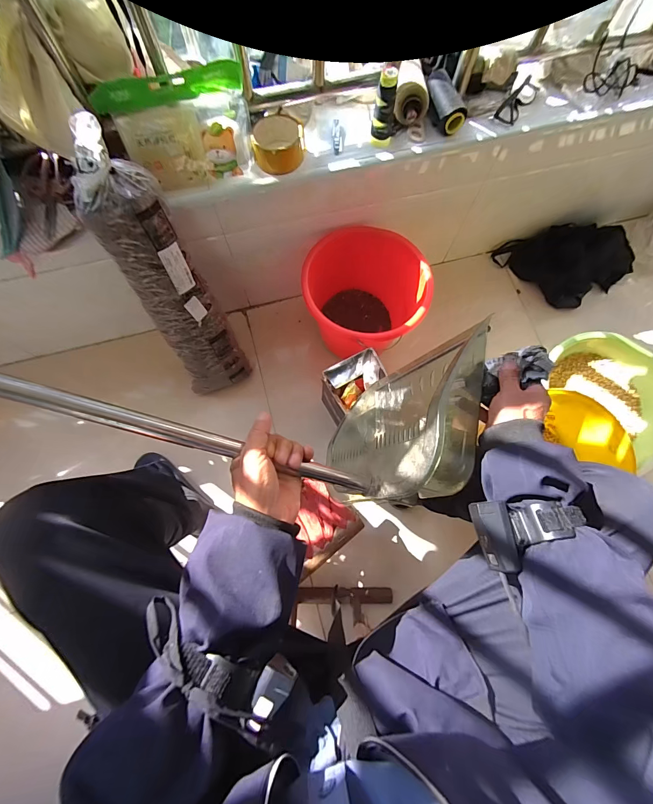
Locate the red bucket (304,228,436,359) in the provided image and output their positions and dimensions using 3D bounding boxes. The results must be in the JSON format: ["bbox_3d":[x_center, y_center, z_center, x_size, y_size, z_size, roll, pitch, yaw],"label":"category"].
[{"bbox_3d":[0.094,-0.227,0.824,0.268,0.259,0.249,0,76,-2],"label":"red bucket"}]

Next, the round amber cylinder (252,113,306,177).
[{"bbox_3d":[-0.087,-0.482,0.620,0.094,0.047,0.106,-6,76,-3],"label":"round amber cylinder"}]

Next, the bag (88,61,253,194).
[{"bbox_3d":[-0.232,-0.441,0.554,0.218,0.123,0.073,-17,75,-3],"label":"bag"}]

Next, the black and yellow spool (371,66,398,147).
[{"bbox_3d":[0.105,-0.519,0.593,0.038,0.110,0.044,10,76,1],"label":"black and yellow spool"}]

